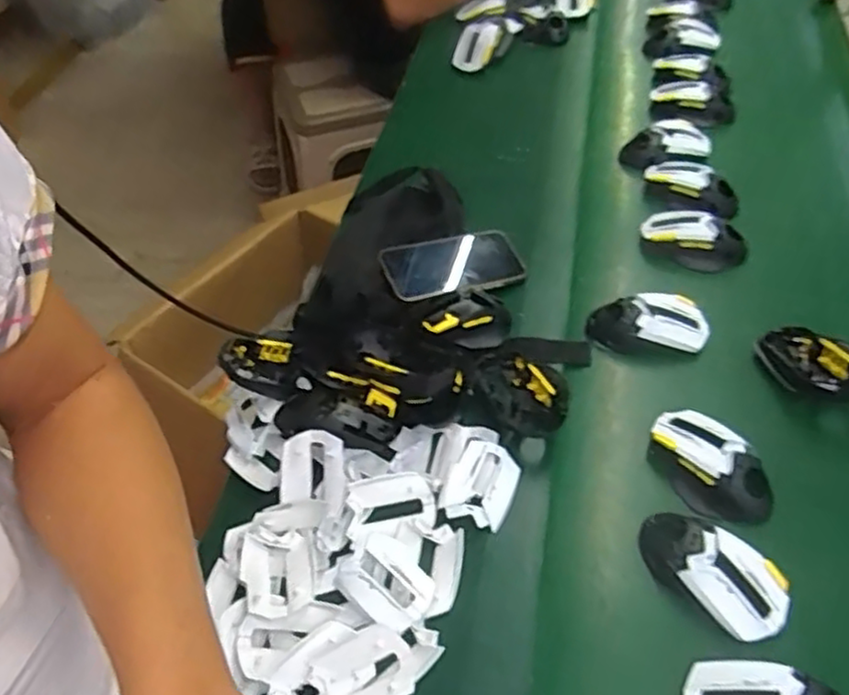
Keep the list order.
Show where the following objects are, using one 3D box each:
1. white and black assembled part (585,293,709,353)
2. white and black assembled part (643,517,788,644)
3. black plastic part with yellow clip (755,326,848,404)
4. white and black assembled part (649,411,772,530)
[{"bbox_3d":[0.239,-0.023,0.749,0.122,0.033,0.071,1,51,1],"label":"white and black assembled part"},{"bbox_3d":[0.234,0.182,0.569,0.118,0.033,0.063,36,59,26],"label":"white and black assembled part"},{"bbox_3d":[0.390,0.013,0.696,0.107,0.043,0.072,35,59,25],"label":"black plastic part with yellow clip"},{"bbox_3d":[0.259,0.107,0.634,0.068,0.033,0.120,-26,55,-20],"label":"white and black assembled part"}]

